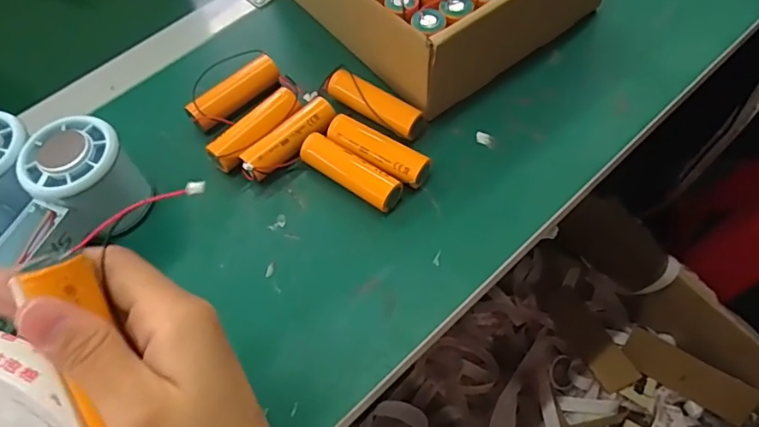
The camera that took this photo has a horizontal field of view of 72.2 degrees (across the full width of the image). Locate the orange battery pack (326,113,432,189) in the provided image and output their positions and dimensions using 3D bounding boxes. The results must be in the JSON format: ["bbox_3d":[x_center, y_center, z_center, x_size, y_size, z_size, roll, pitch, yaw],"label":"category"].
[{"bbox_3d":[-0.002,-0.039,0.347,0.073,0.021,0.023,29,66,19],"label":"orange battery pack"}]

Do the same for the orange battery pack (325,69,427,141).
[{"bbox_3d":[-0.005,-0.076,0.366,0.073,0.025,0.023,28,65,19],"label":"orange battery pack"}]

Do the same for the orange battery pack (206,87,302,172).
[{"bbox_3d":[-0.085,-0.056,0.364,0.025,0.022,0.071,37,69,22],"label":"orange battery pack"}]

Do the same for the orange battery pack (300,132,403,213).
[{"bbox_3d":[-0.020,-0.026,0.343,0.070,0.019,0.021,28,65,19],"label":"orange battery pack"}]

